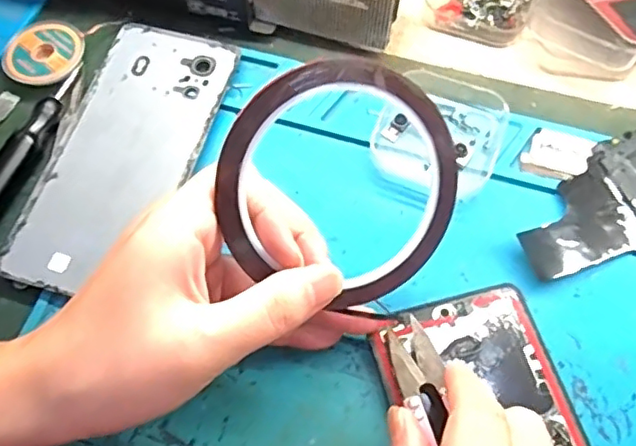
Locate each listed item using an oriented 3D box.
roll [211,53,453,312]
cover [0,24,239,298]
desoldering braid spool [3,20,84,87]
[{"bbox_3d":[0.011,-0.017,0.238,0.097,0.004,0.090,-4,104,-15],"label":"roll"},{"bbox_3d":[-0.102,-0.038,0.319,0.070,0.005,0.162,16,68,8],"label":"cover"},{"bbox_3d":[-0.156,-0.098,0.345,0.045,0.008,0.040,-23,68,-8],"label":"desoldering braid spool"}]

